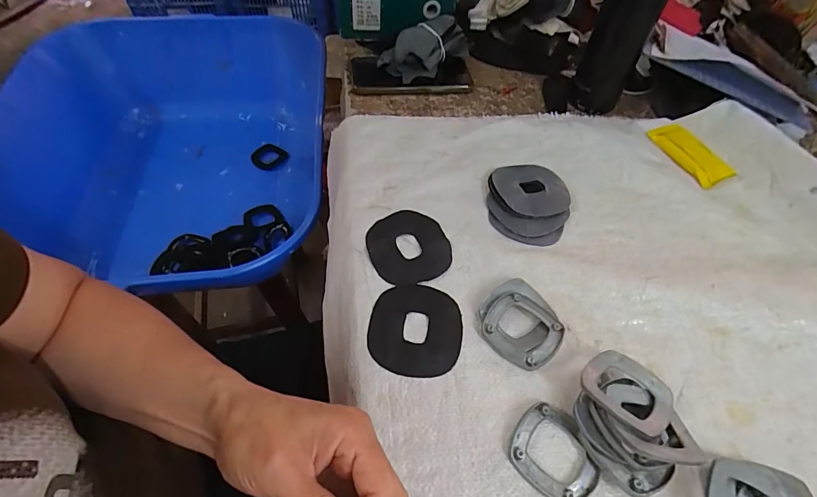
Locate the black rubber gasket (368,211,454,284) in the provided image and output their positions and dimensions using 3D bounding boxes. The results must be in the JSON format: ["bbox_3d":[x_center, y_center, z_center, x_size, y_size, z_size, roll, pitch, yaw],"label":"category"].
[{"bbox_3d":[0.000,-0.001,0.392,0.075,0.007,0.079,2,54,-3],"label":"black rubber gasket"}]

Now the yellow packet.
[{"bbox_3d":[0.335,-0.116,0.488,0.042,0.013,0.097,-20,58,-17],"label":"yellow packet"}]

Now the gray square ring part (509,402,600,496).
[{"bbox_3d":[0.106,0.145,0.291,0.062,0.009,0.057,33,59,19],"label":"gray square ring part"}]

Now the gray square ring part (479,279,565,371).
[{"bbox_3d":[0.096,0.064,0.348,0.065,0.012,0.069,-32,62,-24],"label":"gray square ring part"}]

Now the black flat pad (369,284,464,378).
[{"bbox_3d":[0.007,0.067,0.344,0.076,0.004,0.082,10,54,3],"label":"black flat pad"}]

